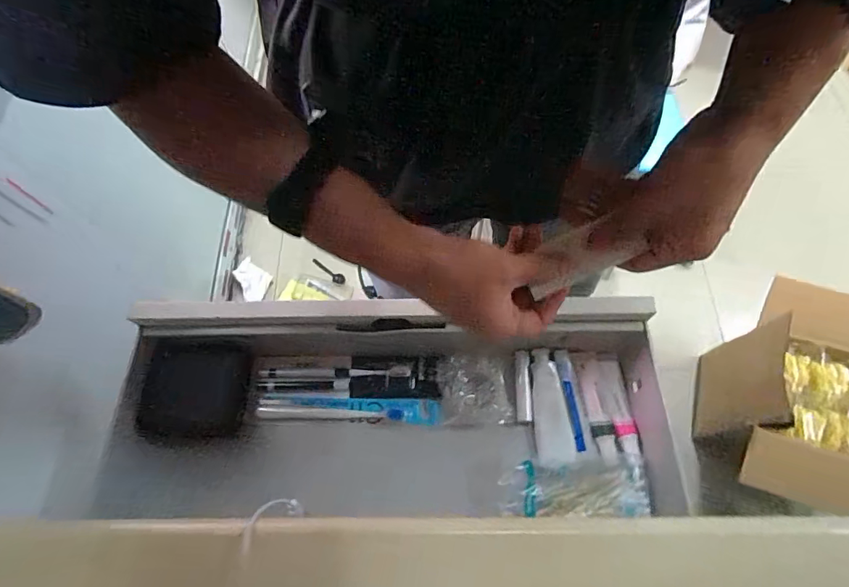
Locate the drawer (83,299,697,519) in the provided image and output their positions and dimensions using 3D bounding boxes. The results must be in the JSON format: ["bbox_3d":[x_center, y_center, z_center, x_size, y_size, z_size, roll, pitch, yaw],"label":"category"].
[{"bbox_3d":[-0.046,0.122,0.505,0.624,0.085,0.227,-1,67,0],"label":"drawer"}]

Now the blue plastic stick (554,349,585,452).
[{"bbox_3d":[0.169,0.122,0.523,0.014,0.008,0.115,-5,67,-1],"label":"blue plastic stick"}]

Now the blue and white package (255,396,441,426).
[{"bbox_3d":[-0.090,0.138,0.533,0.213,0.021,0.030,1,67,1],"label":"blue and white package"}]

